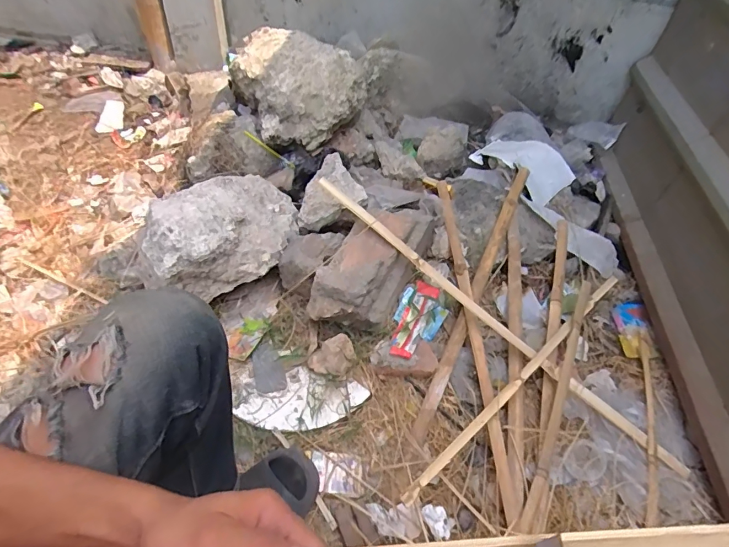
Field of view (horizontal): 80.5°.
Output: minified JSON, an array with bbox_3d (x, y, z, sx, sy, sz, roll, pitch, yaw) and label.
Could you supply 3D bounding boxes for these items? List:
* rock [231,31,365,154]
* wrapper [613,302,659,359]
[{"bbox_3d":[-0.189,-0.541,1.222,0.318,0.189,0.392,-17,54,-19],"label":"rock"},{"bbox_3d":[0.635,0.126,1.016,0.071,0.023,0.167,14,50,6],"label":"wrapper"}]

